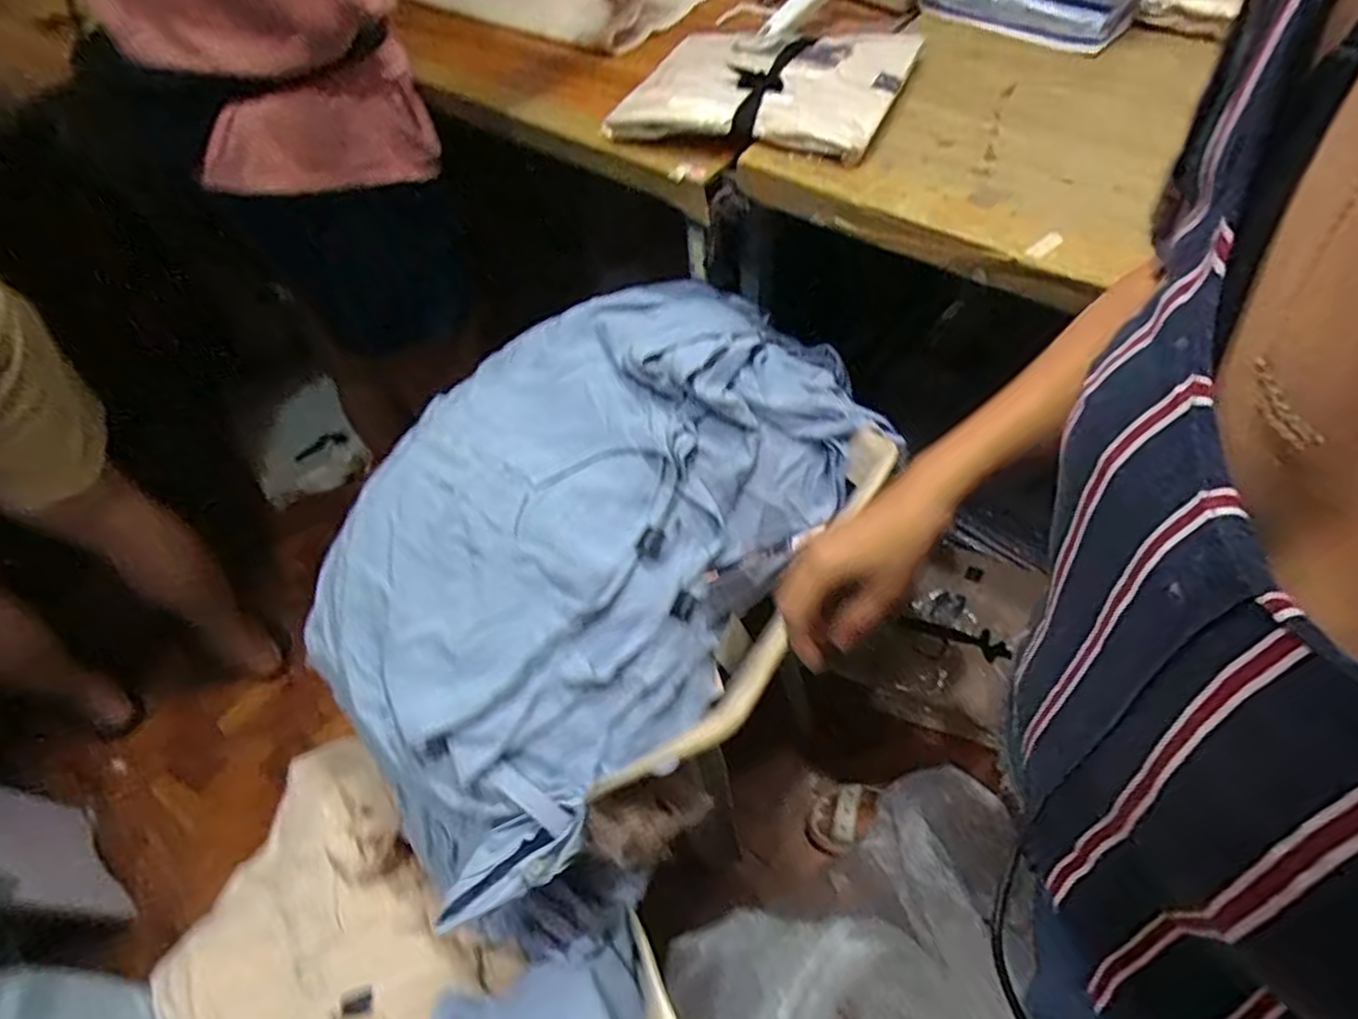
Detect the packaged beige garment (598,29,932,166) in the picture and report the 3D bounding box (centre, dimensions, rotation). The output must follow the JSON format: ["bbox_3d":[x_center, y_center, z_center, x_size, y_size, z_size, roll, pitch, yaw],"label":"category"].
[{"bbox_3d":[0.086,-0.413,0.671,0.242,0.023,0.213,18,58,17],"label":"packaged beige garment"}]

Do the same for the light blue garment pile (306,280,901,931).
[{"bbox_3d":[-0.111,0.006,0.667,0.380,0.189,0.545,32,63,24],"label":"light blue garment pile"}]

